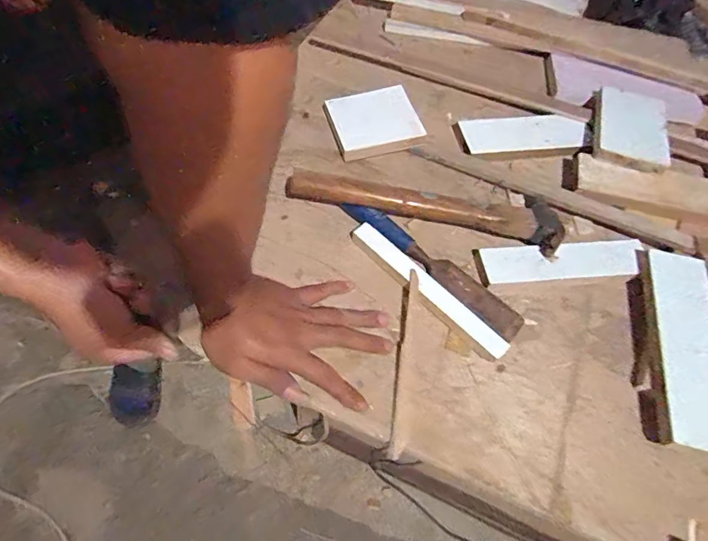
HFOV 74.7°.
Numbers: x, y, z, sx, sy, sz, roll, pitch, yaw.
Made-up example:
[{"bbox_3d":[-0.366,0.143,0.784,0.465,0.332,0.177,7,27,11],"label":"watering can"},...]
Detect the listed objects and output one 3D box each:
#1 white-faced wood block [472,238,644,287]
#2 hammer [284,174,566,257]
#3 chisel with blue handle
[{"bbox_3d":[0.236,-0.014,0.526,0.193,0.020,0.045,-6,60,-2],"label":"white-faced wood block"},{"bbox_3d":[0.079,-0.082,0.556,0.322,0.054,0.081,13,60,3],"label":"hammer"},{"bbox_3d":[0.086,-0.010,0.522,0.233,0.032,0.040,42,64,18],"label":"chisel with blue handle"}]

